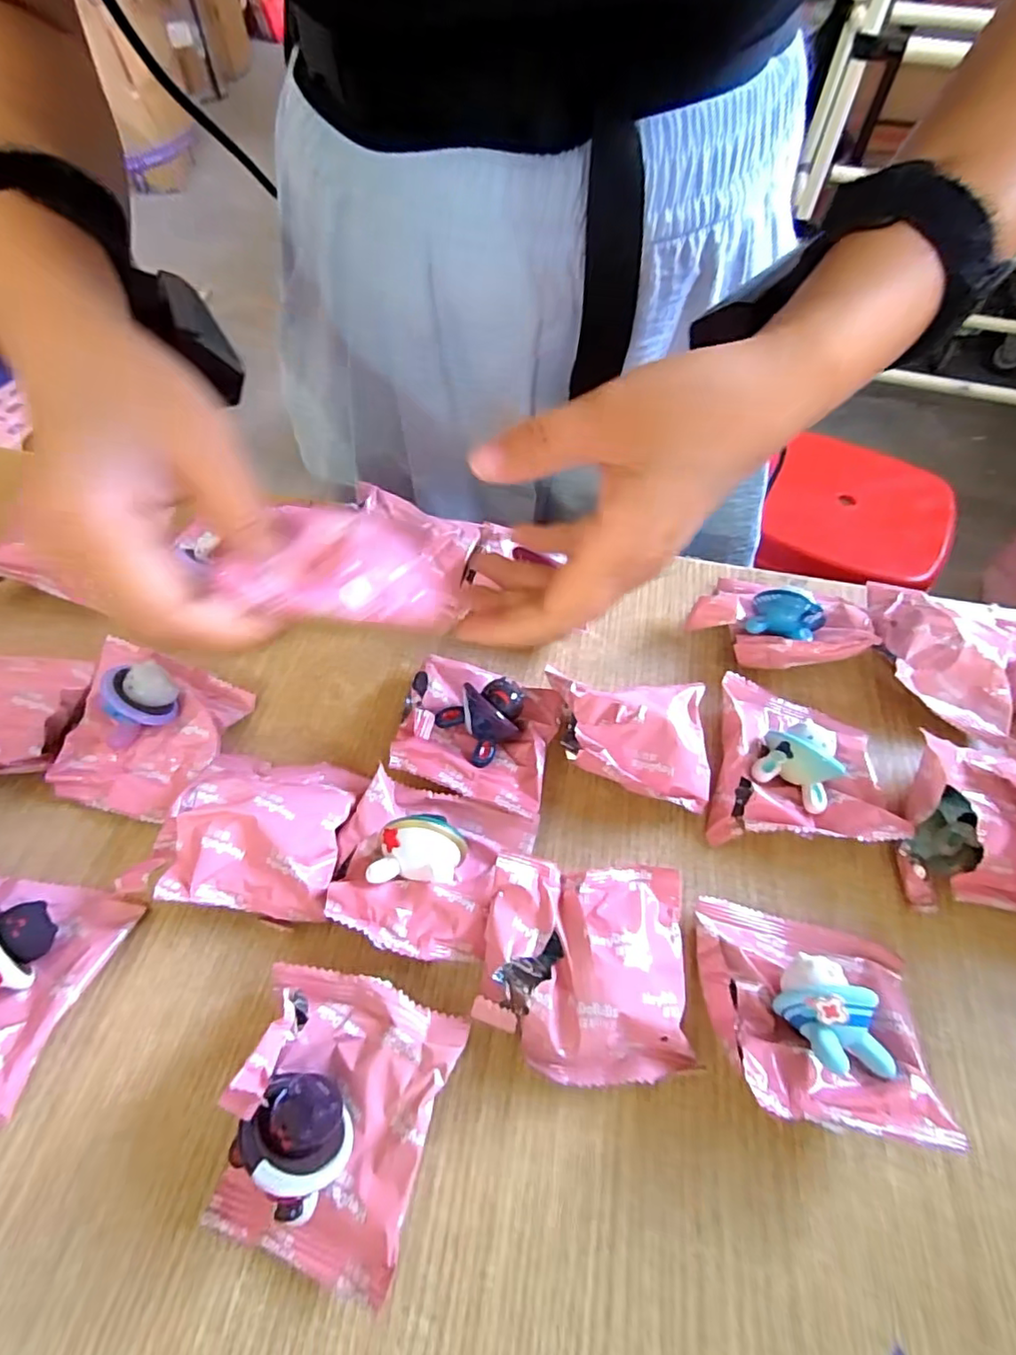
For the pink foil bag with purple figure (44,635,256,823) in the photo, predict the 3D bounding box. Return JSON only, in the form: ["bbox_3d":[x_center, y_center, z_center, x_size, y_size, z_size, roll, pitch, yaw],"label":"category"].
[{"bbox_3d":[-0.162,0.020,0.260,0.071,0.033,0.071,13,58,7],"label":"pink foil bag with purple figure"}]

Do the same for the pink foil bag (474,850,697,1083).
[{"bbox_3d":[0.028,0.104,0.212,0.072,0.033,0.067,3,57,0],"label":"pink foil bag"}]

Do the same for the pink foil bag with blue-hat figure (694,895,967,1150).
[{"bbox_3d":[0.107,0.115,0.206,0.073,0.037,0.066,10,57,5],"label":"pink foil bag with blue-hat figure"}]

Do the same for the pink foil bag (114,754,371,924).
[{"bbox_3d":[-0.100,0.060,0.237,0.069,0.031,0.065,10,57,5],"label":"pink foil bag"}]

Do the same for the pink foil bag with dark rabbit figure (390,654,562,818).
[{"bbox_3d":[-0.014,0.021,0.262,0.069,0.027,0.062,14,58,7],"label":"pink foil bag with dark rabbit figure"}]

